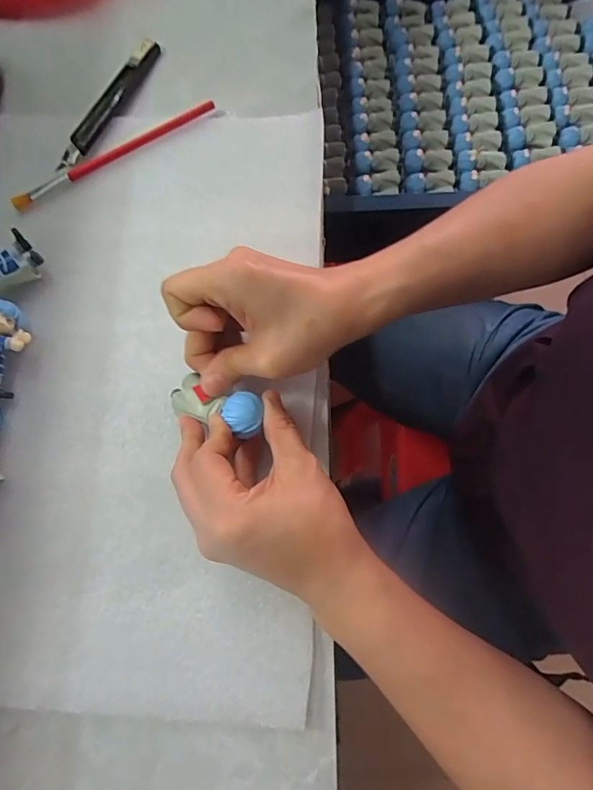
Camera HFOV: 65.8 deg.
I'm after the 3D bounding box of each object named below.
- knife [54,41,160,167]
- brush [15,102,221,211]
[{"bbox_3d":[-0.144,-0.228,0.355,0.020,0.012,0.137,23,77,7],"label":"knife"},{"bbox_3d":[-0.136,-0.183,0.343,0.164,0.006,0.011,-34,77,-8],"label":"brush"}]

